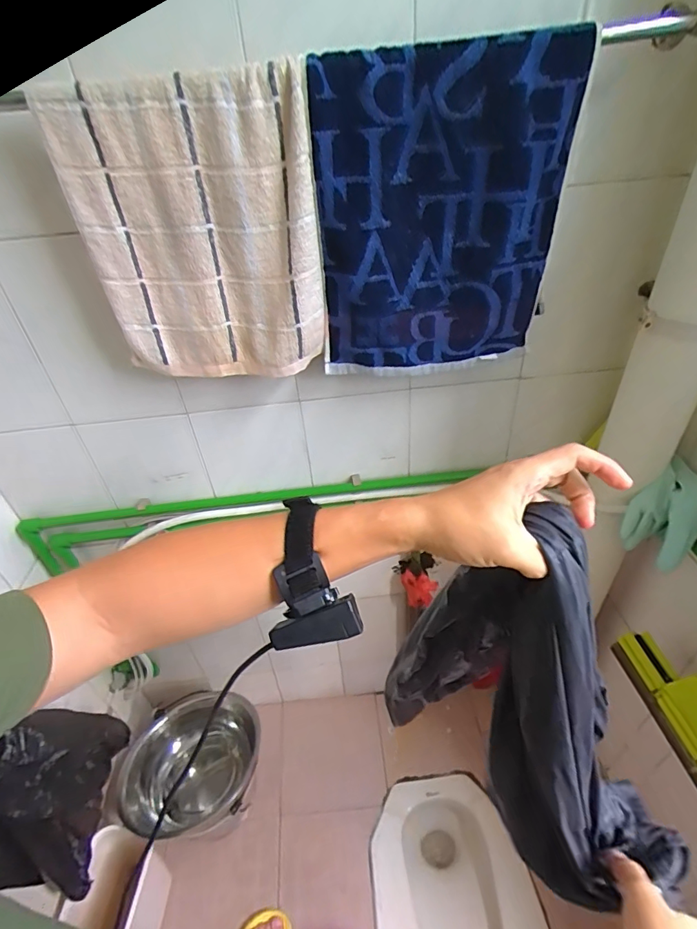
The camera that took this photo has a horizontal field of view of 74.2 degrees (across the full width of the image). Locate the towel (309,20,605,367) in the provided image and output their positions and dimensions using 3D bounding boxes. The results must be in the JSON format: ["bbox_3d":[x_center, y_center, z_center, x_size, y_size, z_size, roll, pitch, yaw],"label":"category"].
[{"bbox_3d":[0.116,-0.301,0.605,0.305,0.363,0.055,-9,38,-6],"label":"towel"}]

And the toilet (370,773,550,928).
[{"bbox_3d":[0.265,1.120,1.188,0.388,0.193,0.486,-7,38,-3],"label":"toilet"}]

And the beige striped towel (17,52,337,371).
[{"bbox_3d":[-0.184,-0.268,0.591,0.298,0.342,0.055,-3,43,3],"label":"beige striped towel"}]

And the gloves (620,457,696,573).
[{"bbox_3d":[0.535,0.086,0.772,0.116,0.125,0.106,-30,45,-29],"label":"gloves"}]

